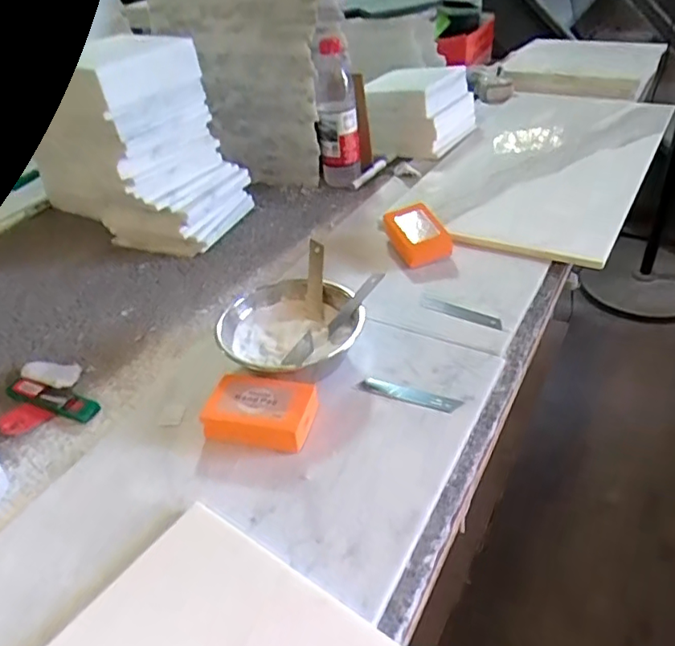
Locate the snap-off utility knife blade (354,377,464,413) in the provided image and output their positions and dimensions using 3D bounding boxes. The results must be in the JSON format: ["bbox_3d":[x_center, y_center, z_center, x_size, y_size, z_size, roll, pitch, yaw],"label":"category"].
[{"bbox_3d":[0.069,0.070,0.560,0.101,0.004,0.021,12,40,25],"label":"snap-off utility knife blade"}]

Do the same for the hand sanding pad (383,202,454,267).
[{"bbox_3d":[0.108,-0.125,0.782,0.069,0.043,0.109,-13,36,-8],"label":"hand sanding pad"}]

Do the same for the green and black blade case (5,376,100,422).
[{"bbox_3d":[-0.306,0.078,0.604,0.127,0.014,0.025,12,40,24],"label":"green and black blade case"}]

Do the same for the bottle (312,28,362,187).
[{"bbox_3d":[-0.001,-0.361,0.988,0.070,0.223,0.066,-4,36,4],"label":"bottle"}]

